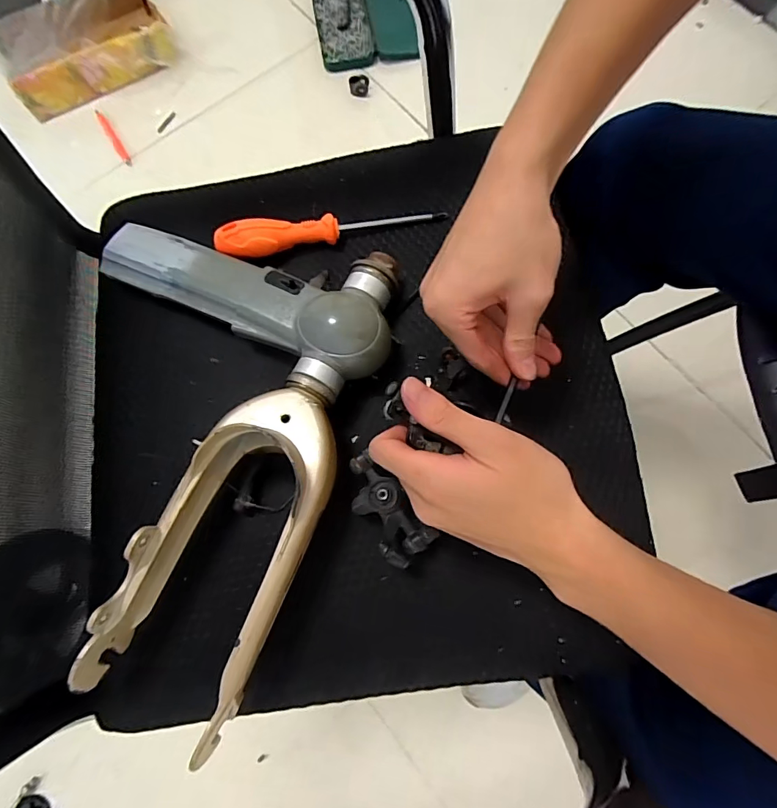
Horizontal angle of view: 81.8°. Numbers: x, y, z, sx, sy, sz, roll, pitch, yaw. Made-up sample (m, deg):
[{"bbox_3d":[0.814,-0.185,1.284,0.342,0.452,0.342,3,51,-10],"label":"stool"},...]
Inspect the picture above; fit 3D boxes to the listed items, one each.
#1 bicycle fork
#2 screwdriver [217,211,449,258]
[{"bbox_3d":[-0.104,0.087,0.321,0.109,0.066,0.259,22,77,7],"label":"bicycle fork"},{"bbox_3d":[-0.049,-0.153,0.397,0.201,0.027,0.028,-8,75,-1],"label":"screwdriver"}]

